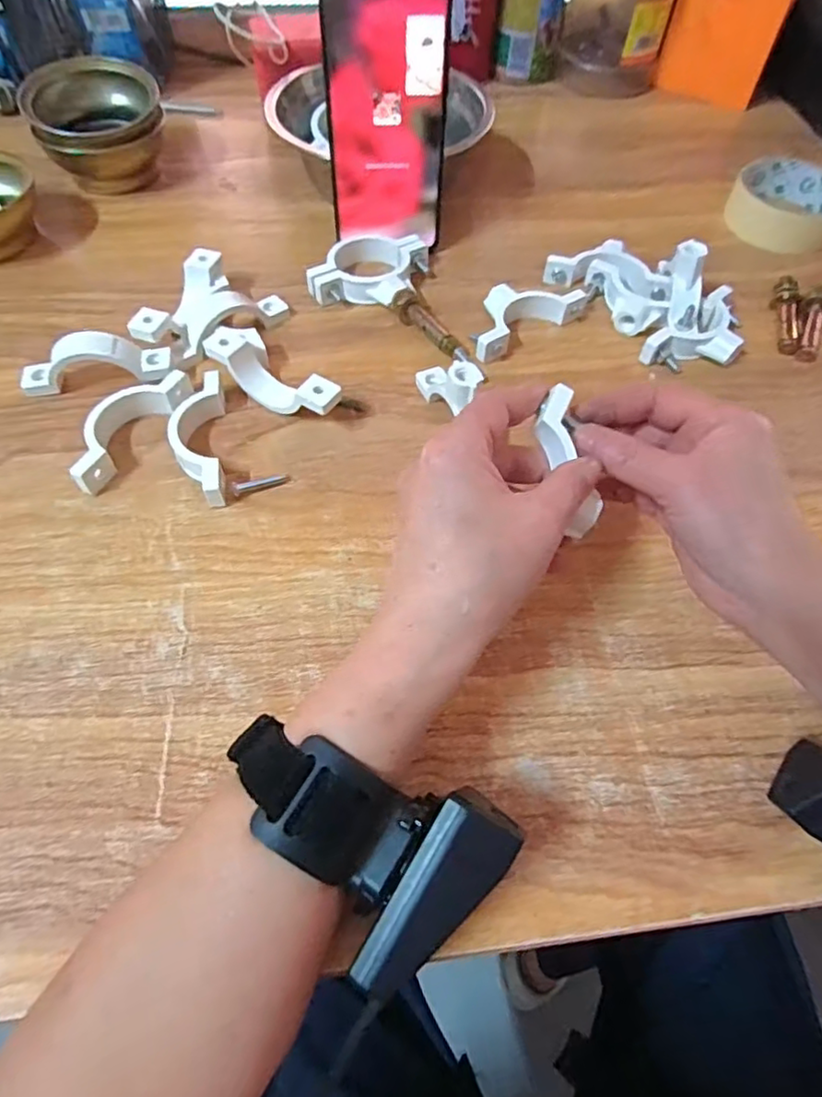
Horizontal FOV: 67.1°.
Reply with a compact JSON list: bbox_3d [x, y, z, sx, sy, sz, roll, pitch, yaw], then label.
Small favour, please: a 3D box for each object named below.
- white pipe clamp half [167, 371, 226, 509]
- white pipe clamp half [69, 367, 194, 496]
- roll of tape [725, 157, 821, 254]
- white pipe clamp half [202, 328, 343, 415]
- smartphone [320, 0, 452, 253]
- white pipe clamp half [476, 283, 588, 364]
[{"bbox_3d":[-0.120,-0.061,0.351,0.028,0.020,0.085,-9,59,-7],"label":"white pipe clamp half"},{"bbox_3d":[-0.165,-0.071,0.356,0.028,0.021,0.088,25,60,13],"label":"white pipe clamp half"},{"bbox_3d":[0.296,-0.270,0.489,0.083,0.028,0.083,25,60,13],"label":"roll of tape"},{"bbox_3d":[-0.082,-0.102,0.372,0.091,0.027,0.032,35,63,19],"label":"white pipe clamp half"},{"bbox_3d":[-0.014,-0.273,0.396,0.074,0.146,0.006,-4,53,-4],"label":"smartphone"},{"bbox_3d":[0.071,-0.158,0.416,0.092,0.020,0.044,-34,65,-21],"label":"white pipe clamp half"}]

